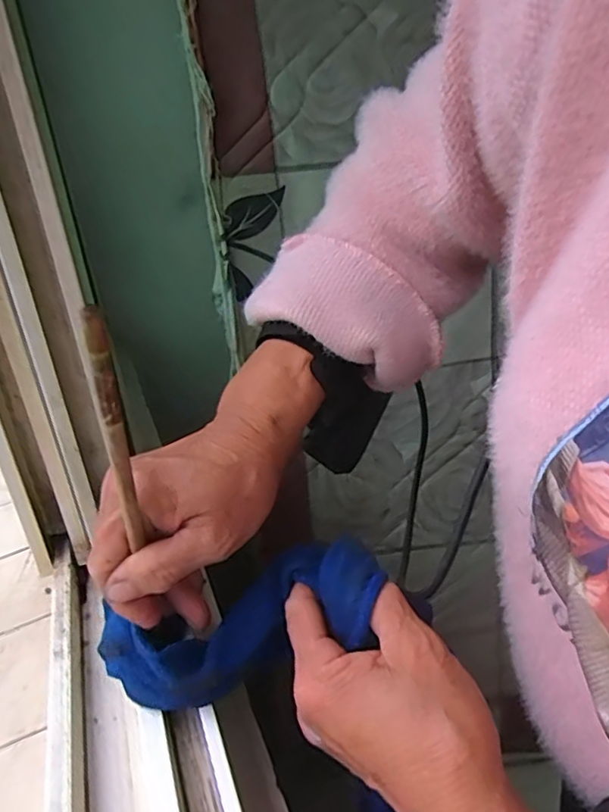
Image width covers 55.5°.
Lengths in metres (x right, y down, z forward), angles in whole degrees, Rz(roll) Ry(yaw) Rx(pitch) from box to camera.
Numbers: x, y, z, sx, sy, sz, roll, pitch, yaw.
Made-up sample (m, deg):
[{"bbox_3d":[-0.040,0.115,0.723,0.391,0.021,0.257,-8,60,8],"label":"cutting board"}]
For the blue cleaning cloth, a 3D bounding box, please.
[{"bbox_3d":[-0.025,0.110,0.288,0.160,0.041,0.049,-24,24,5],"label":"blue cleaning cloth"}]

